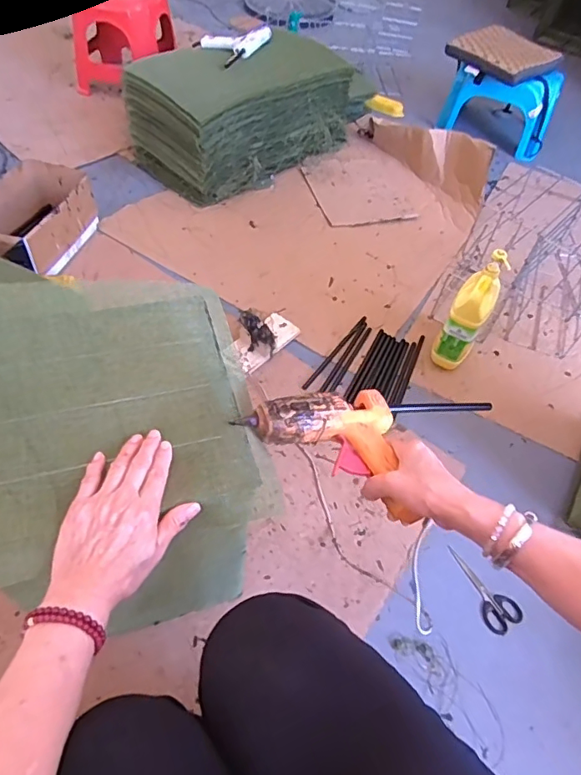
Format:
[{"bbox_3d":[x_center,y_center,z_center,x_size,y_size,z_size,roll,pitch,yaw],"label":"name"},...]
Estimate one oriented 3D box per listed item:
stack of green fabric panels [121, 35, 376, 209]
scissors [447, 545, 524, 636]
[{"bbox_3d":[-0.117,-0.793,1.488,0.621,0.257,0.324,-26,61,-21],"label":"stack of green fabric panels"},{"bbox_3d":[0.322,0.336,0.868,0.063,0.007,0.149,-23,60,-20],"label":"scissors"}]

